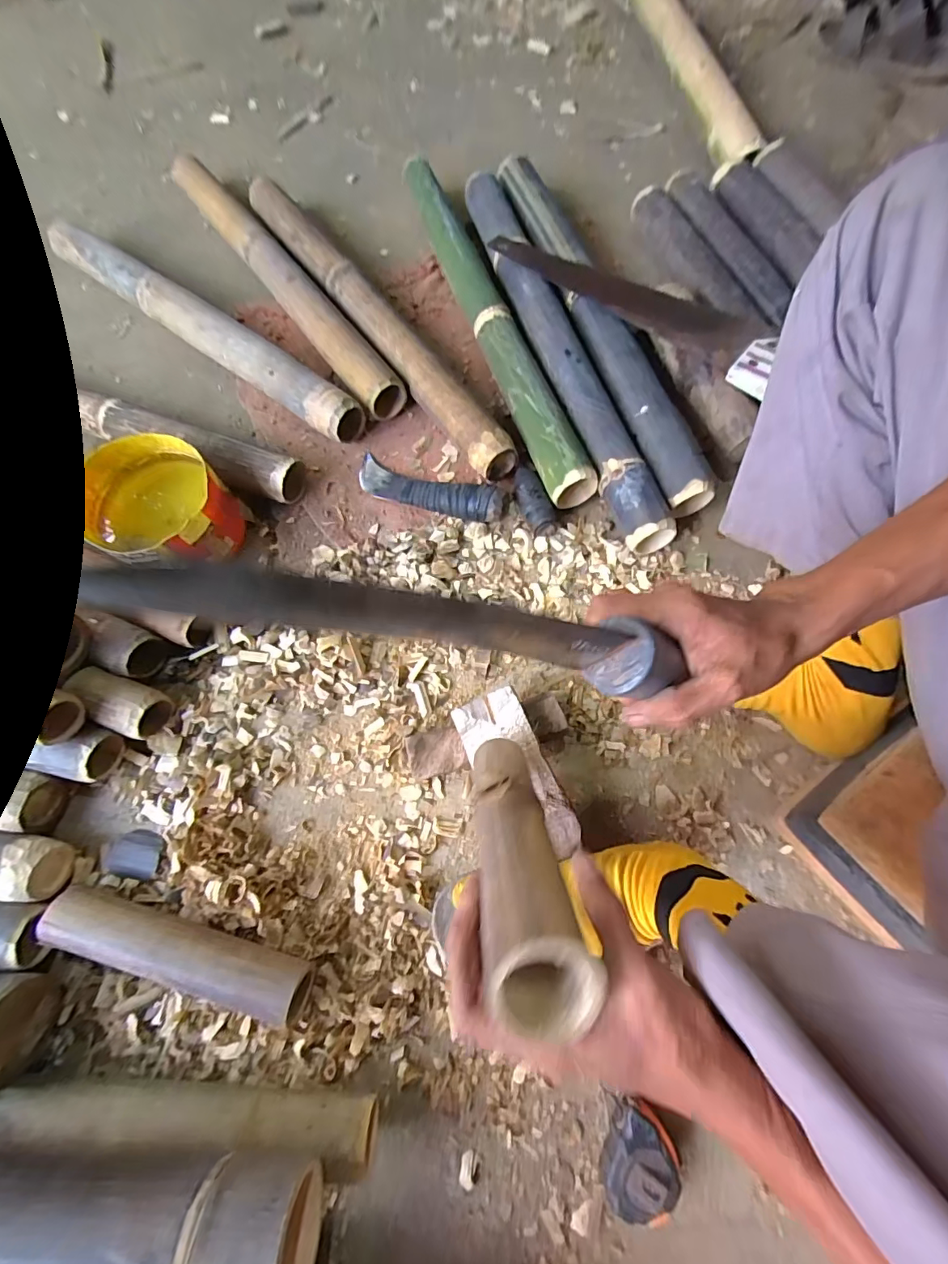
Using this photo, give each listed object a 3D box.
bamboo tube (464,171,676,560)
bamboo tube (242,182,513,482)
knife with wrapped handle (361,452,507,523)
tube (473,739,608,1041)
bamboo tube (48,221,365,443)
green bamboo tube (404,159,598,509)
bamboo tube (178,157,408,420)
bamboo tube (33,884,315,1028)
[{"bbox_3d":[0.108,-0.393,0.664,0.068,0.064,0.650,-17,71,-4],"label":"bamboo tube"},{"bbox_3d":[-0.151,-0.451,0.689,0.049,0.051,0.637,-34,73,-9],"label":"bamboo tube"},{"bbox_3d":[-0.057,-0.177,0.611,0.203,0.035,0.047,21,73,9],"label":"knife with wrapped handle"},{"bbox_3d":[0.025,0.125,0.316,0.050,0.236,0.040,-7,101,0],"label":"tube"},{"bbox_3d":[-0.398,-0.444,0.706,0.624,0.067,0.064,36,77,13],"label":"bamboo tube"},{"bbox_3d":[0.015,-0.455,0.688,0.063,0.062,0.648,-19,71,-4],"label":"green bamboo tube"},{"bbox_3d":[-0.293,-0.537,0.737,0.063,0.062,0.634,-35,73,-9],"label":"bamboo tube"},{"bbox_3d":[-0.264,0.285,0.432,0.246,0.040,0.050,14,72,6],"label":"bamboo tube"}]

